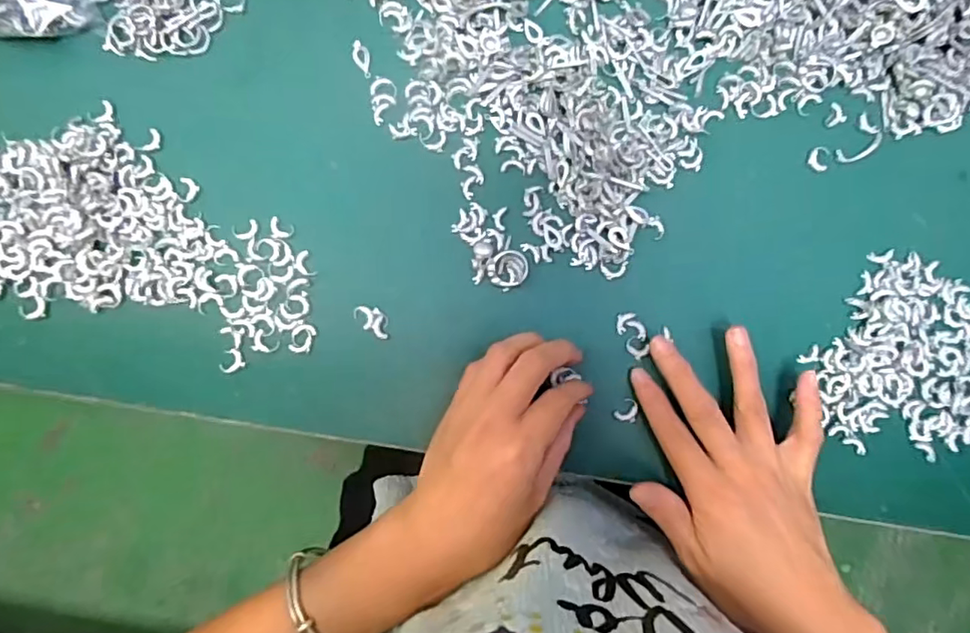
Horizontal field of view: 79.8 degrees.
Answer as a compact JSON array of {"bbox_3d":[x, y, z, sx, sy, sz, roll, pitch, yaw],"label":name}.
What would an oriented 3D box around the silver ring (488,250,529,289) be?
[{"bbox_3d":[0.014,-0.027,0.333,0.022,0.004,0.021,0,89,0],"label":"silver ring"}]

